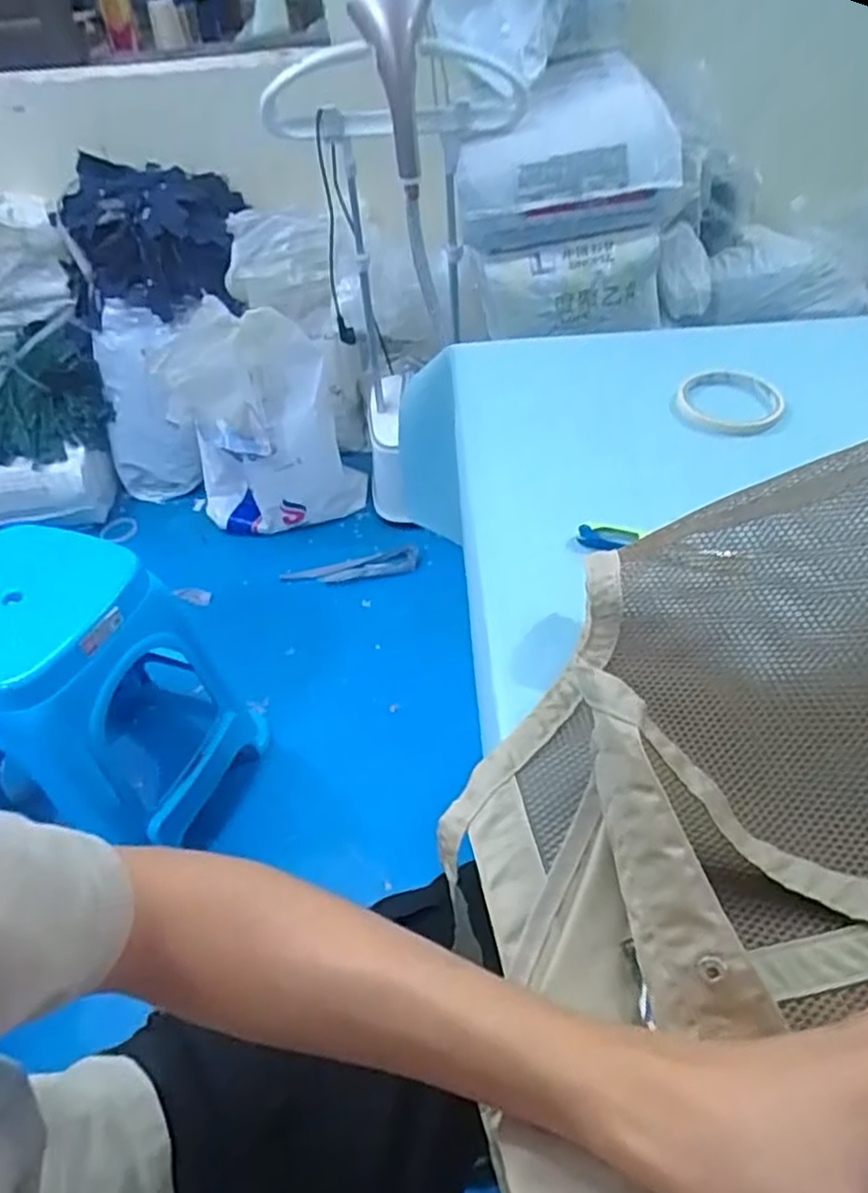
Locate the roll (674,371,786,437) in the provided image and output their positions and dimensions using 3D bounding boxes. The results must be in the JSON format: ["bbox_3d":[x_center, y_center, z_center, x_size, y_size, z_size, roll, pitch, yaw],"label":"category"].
[{"bbox_3d":[0.262,-0.172,0.633,0.087,0.021,0.095,-2,46,2],"label":"roll"}]

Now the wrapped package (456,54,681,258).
[{"bbox_3d":[0.235,-0.789,1.291,0.396,0.234,0.201,-9,46,-4],"label":"wrapped package"}]

